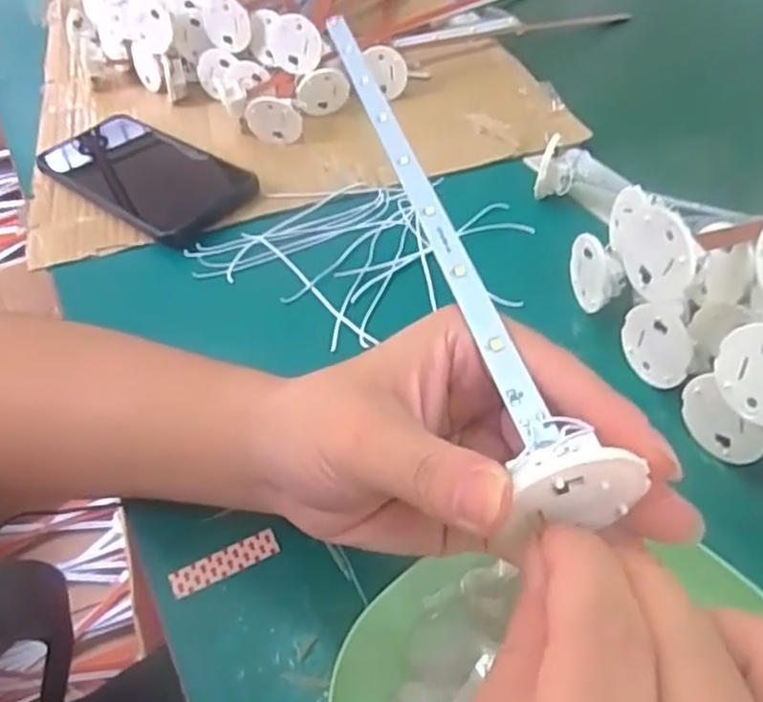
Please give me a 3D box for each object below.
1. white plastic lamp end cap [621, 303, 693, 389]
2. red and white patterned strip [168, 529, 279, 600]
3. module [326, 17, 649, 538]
[{"bbox_3d":[0.124,-0.003,0.330,0.010,0.034,0.036,-28,49,-21],"label":"white plastic lamp end cap"},{"bbox_3d":[-0.064,0.087,0.299,0.045,0.005,0.011,-20,47,-14],"label":"red and white patterned strip"},{"bbox_3d":[0.019,-0.063,0.260,0.031,0.026,0.277,-11,48,-5],"label":"module"}]

